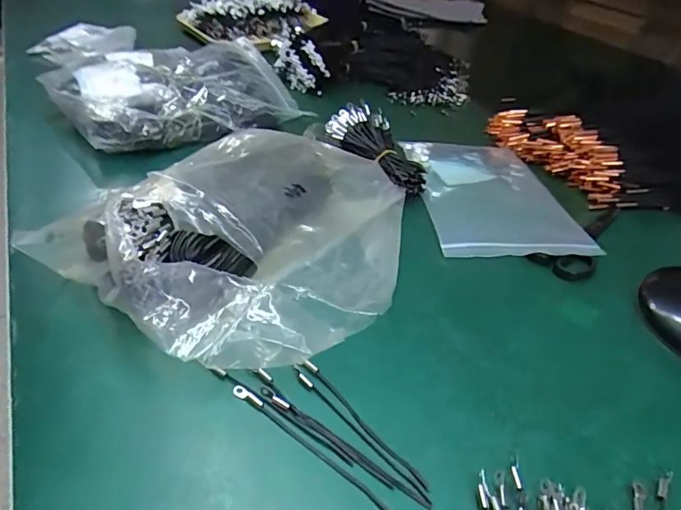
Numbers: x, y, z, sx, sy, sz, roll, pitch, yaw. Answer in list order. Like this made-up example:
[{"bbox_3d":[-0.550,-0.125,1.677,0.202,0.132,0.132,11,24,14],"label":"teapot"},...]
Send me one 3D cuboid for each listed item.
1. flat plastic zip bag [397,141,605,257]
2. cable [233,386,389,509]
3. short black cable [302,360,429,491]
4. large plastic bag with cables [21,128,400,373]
[{"bbox_3d":[0.166,-0.070,0.539,0.156,0.015,0.215,1,39,-7],"label":"flat plastic zip bag"},{"bbox_3d":[-0.019,0.117,0.297,0.125,0.005,0.007,28,44,25],"label":"cable"},{"bbox_3d":[0.013,0.106,0.312,0.007,0.005,0.111,-27,49,-35],"label":"short black cable"},{"bbox_3d":[-0.057,-0.033,0.414,0.251,0.078,0.291,25,42,22],"label":"large plastic bag with cables"}]

